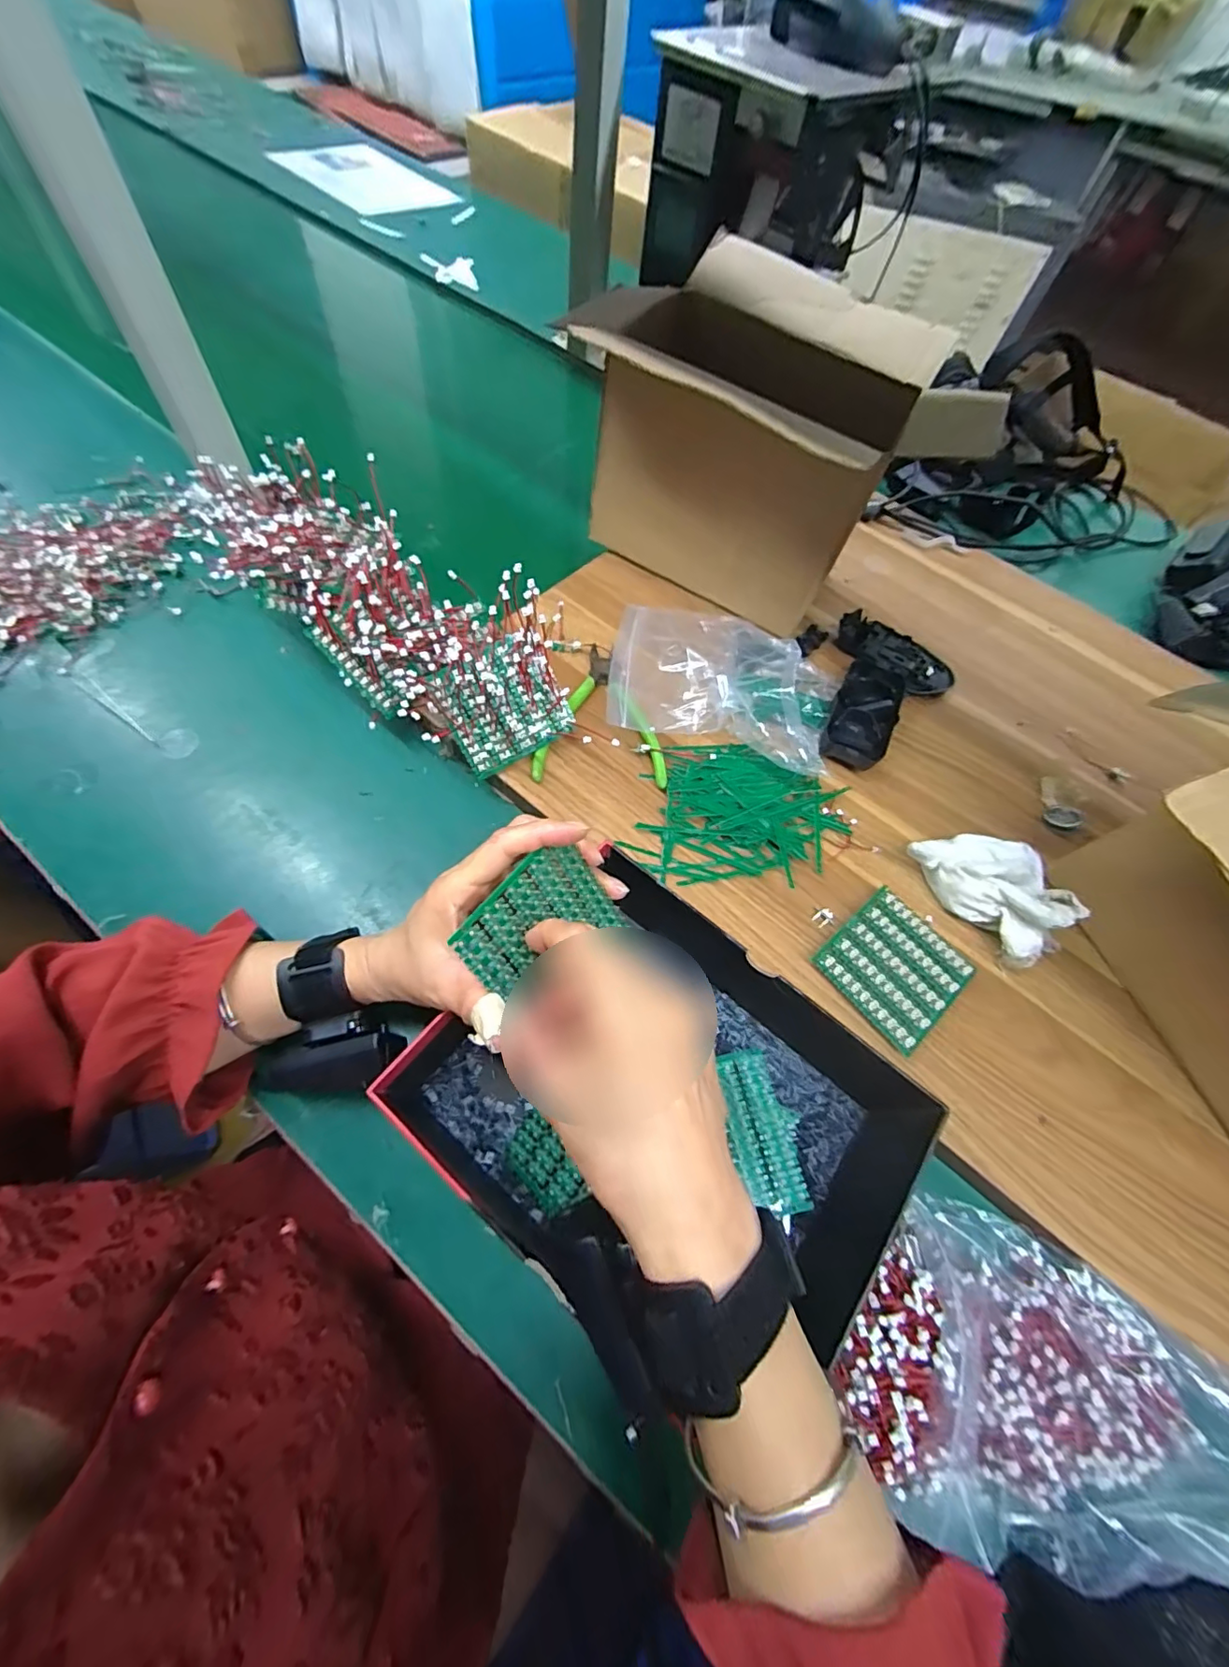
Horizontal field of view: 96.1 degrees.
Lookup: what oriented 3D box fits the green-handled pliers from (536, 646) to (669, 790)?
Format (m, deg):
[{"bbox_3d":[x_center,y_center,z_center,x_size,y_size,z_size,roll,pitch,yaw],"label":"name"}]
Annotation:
[{"bbox_3d":[-0.010,-0.104,0.449,0.104,0.024,0.137,4,63,-5],"label":"green-handled pliers"}]

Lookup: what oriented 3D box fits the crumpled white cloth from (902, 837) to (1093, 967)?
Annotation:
[{"bbox_3d":[0.278,0.035,0.398,0.121,0.062,0.074,43,68,14],"label":"crumpled white cloth"}]

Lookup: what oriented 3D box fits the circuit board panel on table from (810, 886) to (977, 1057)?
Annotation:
[{"bbox_3d":[0.193,0.092,0.382,0.084,0.012,0.080,-36,72,-22],"label":"circuit board panel on table"}]

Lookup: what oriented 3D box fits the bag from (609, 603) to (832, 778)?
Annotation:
[{"bbox_3d":[0.098,-0.142,0.464,0.198,0.044,0.164,10,62,-2],"label":"bag"}]

